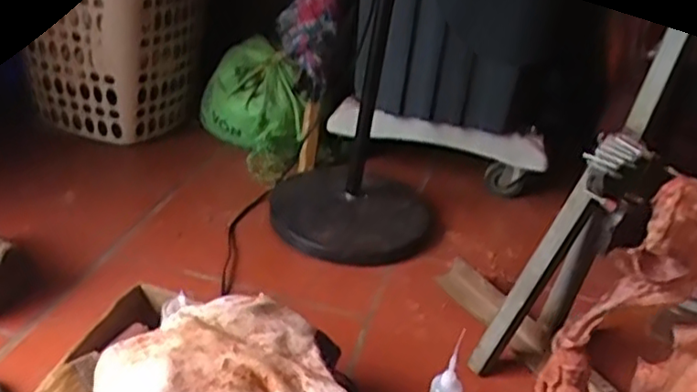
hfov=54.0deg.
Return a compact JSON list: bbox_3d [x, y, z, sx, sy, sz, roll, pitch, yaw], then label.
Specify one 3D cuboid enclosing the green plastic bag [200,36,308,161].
[{"bbox_3d":[-0.175,-0.182,1.288,0.120,0.164,0.223,-14,36,-33],"label":"green plastic bag"}]

